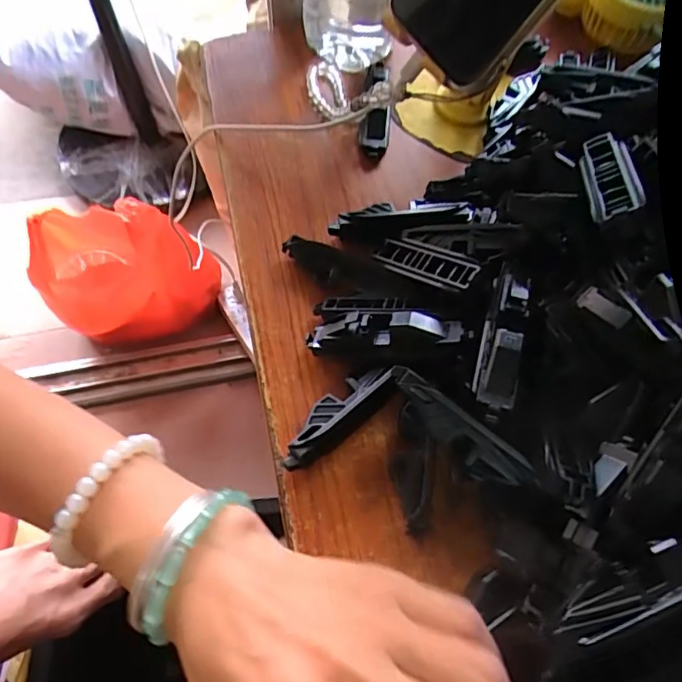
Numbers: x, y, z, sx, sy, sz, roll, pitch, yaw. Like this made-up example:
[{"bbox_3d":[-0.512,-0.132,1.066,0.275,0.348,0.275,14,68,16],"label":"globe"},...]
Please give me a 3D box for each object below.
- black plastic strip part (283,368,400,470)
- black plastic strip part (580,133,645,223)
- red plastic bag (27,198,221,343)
[{"bbox_3d":[-0.002,0.037,0.266,0.063,0.021,0.022,-36,70,-19],"label":"black plastic strip part"},{"bbox_3d":[0.119,-0.075,0.248,0.020,0.004,0.073,-21,34,32],"label":"black plastic strip part"},{"bbox_3d":[-0.333,-0.101,0.846,0.225,0.230,0.168,14,63,4],"label":"red plastic bag"}]

